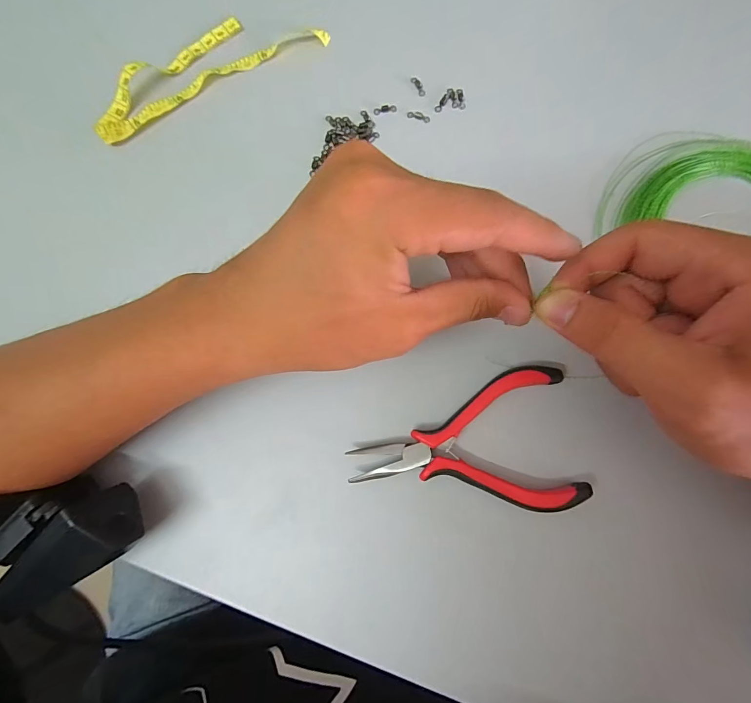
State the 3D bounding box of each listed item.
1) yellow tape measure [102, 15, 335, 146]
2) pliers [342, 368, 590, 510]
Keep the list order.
[{"bbox_3d":[-0.112,-0.191,0.254,0.159,0.017,0.046,-31,80,-5],"label":"yellow tape measure"},{"bbox_3d":[0.046,0.050,0.205,0.113,0.020,0.070,-8,79,0],"label":"pliers"}]

